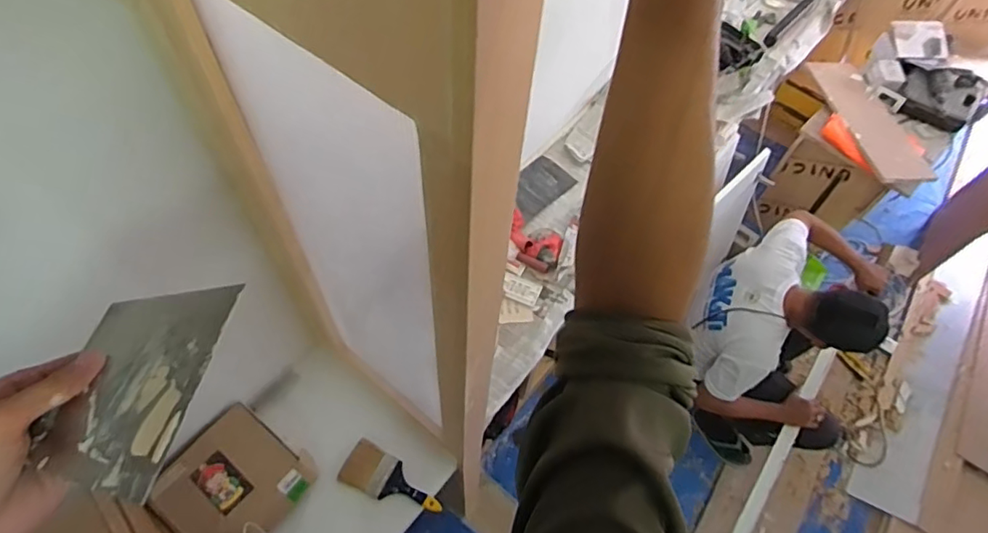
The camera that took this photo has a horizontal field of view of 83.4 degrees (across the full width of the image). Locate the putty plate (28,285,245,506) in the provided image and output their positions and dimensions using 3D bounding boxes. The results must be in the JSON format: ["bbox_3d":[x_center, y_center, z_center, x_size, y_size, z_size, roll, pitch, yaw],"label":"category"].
[{"bbox_3d":[-0.229,0.073,0.354,0.096,0.008,0.136,0,52,11],"label":"putty plate"}]

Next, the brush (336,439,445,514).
[{"bbox_3d":[-0.242,0.516,1.339,0.249,0.029,0.105,21,60,9],"label":"brush"}]

